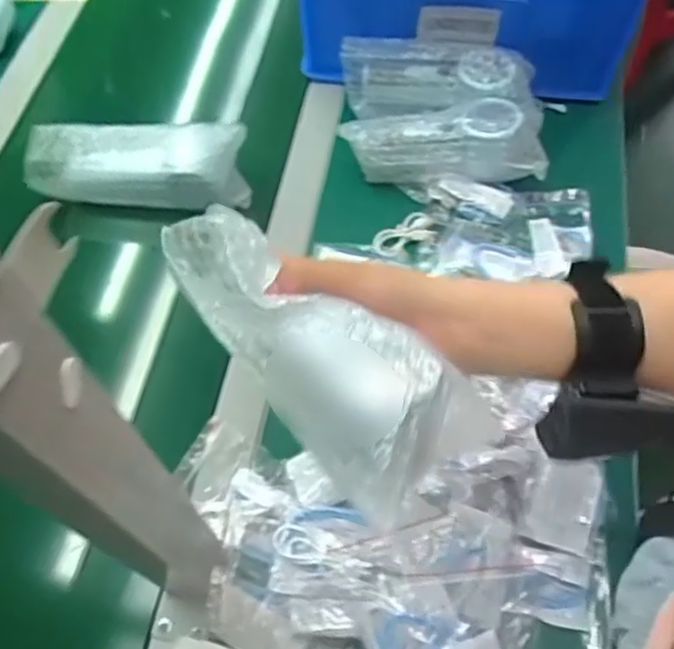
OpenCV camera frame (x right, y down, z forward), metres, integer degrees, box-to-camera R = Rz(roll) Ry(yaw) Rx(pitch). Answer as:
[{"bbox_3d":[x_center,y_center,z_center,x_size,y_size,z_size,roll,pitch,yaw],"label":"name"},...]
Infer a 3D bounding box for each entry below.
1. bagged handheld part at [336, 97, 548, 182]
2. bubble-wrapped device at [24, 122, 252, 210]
[{"bbox_3d":[0.101,-0.179,0.651,0.192,0.058,0.066,4,61,2],"label":"bagged handheld part"},{"bbox_3d":[-0.190,-0.153,0.645,0.205,0.066,0.052,3,61,1],"label":"bubble-wrapped device"}]

